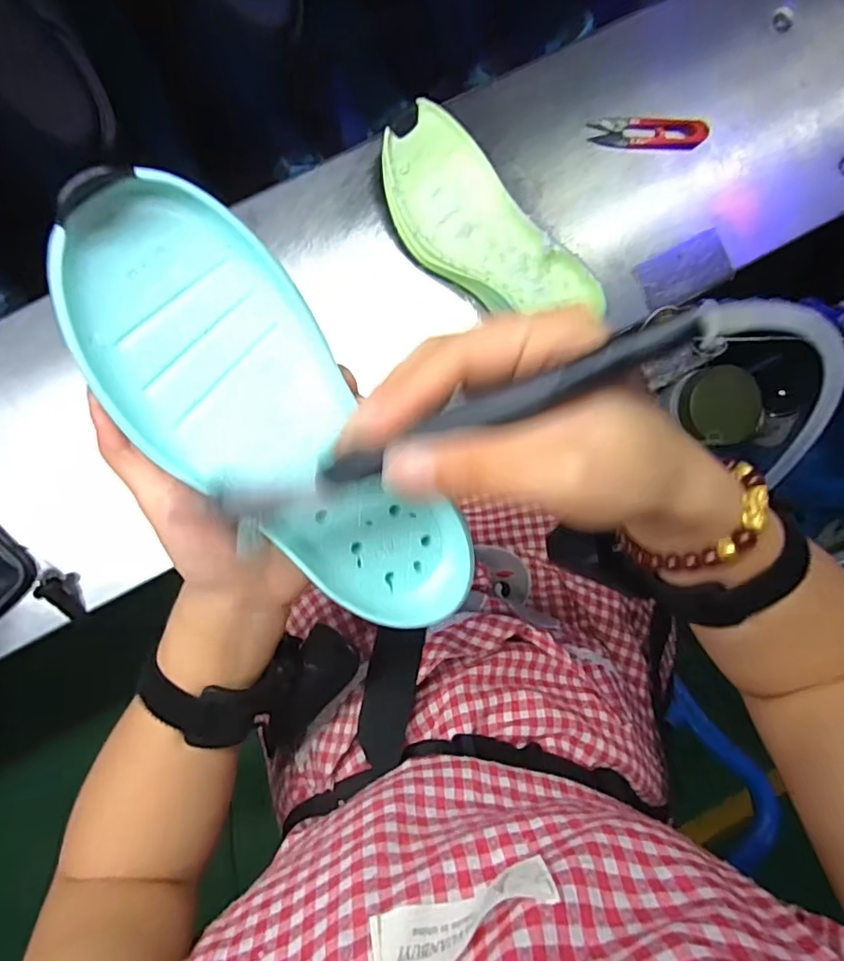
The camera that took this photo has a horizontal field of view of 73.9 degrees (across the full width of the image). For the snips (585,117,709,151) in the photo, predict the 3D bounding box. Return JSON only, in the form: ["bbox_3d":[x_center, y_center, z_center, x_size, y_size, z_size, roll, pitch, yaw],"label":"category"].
[{"bbox_3d":[0.196,-0.299,0.483,0.101,0.011,0.025,2,90,-4],"label":"snips"}]

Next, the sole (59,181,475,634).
[{"bbox_3d":[-0.056,-0.016,0.228,0.078,0.026,0.199,-39,111,-3],"label":"sole"}]

